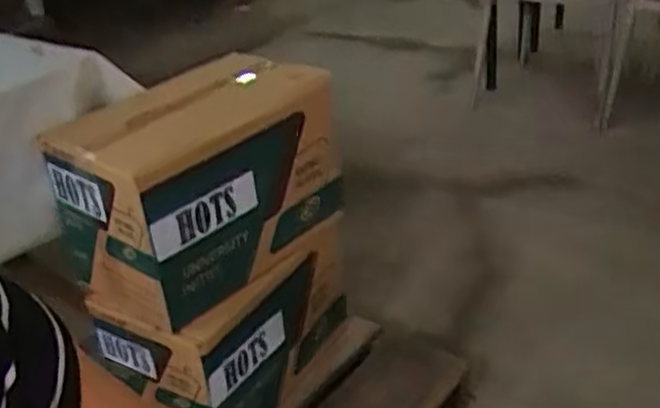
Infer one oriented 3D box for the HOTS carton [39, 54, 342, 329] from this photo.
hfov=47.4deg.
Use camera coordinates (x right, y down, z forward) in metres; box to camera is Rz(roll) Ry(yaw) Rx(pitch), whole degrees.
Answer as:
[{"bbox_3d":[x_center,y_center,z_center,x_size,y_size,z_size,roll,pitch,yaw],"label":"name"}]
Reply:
[{"bbox_3d":[-0.230,-0.037,1.351,0.278,0.307,0.416,21,40,38],"label":"HOTS carton"}]

